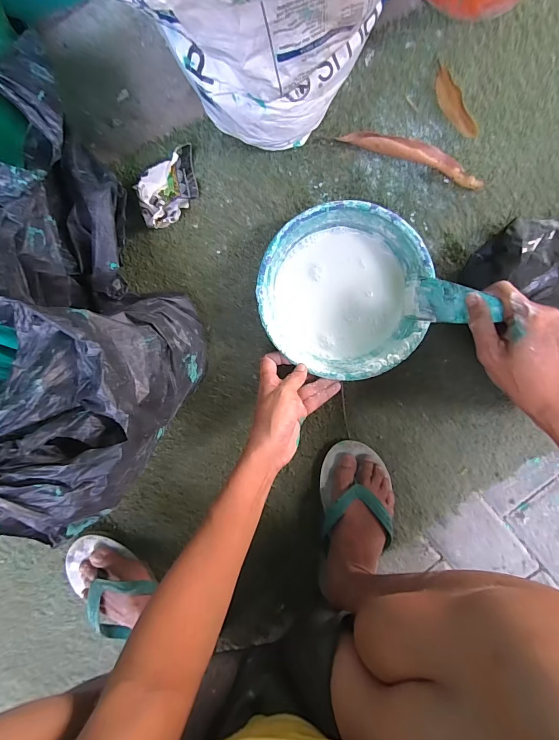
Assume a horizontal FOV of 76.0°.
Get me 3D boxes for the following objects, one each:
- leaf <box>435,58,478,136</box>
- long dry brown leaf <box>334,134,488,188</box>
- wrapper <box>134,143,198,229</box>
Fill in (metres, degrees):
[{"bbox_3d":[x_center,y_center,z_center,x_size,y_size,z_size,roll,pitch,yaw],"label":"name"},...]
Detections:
[{"bbox_3d":[0.215,-0.332,0.443,0.022,0.017,0.094,-31,98,3],"label":"leaf"},{"bbox_3d":[0.168,-0.267,0.442,0.182,0.030,0.025,20,97,-4],"label":"long dry brown leaf"},{"bbox_3d":[-0.129,-0.217,0.430,0.049,0.046,0.098,36,95,-6],"label":"wrapper"}]

